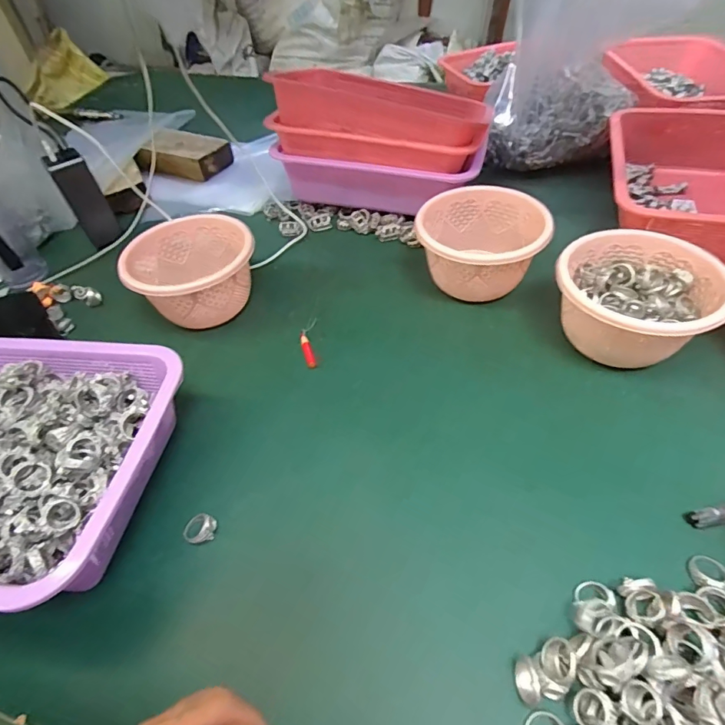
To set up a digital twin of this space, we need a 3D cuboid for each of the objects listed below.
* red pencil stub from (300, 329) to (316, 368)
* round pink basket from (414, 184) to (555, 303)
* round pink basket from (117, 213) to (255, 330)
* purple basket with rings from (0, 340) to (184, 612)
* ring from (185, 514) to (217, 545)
[{"bbox_3d":[-0.063,-0.015,0.505,0.012,0.010,0.060,-14,51,-9],"label":"red pencil stub"},{"bbox_3d":[0.144,-0.137,0.544,0.139,0.101,0.130,-3,49,4],"label":"round pink basket"},{"bbox_3d":[-0.203,-0.103,0.540,0.143,0.089,0.136,-3,49,4],"label":"round pink basket"},{"bbox_3d":[-0.317,0.081,0.381,0.310,0.072,0.228,2,50,9],"label":"purple basket with rings"},{"bbox_3d":[-0.135,0.138,0.368,0.025,0.008,0.023,-1,50,1],"label":"ring"}]

